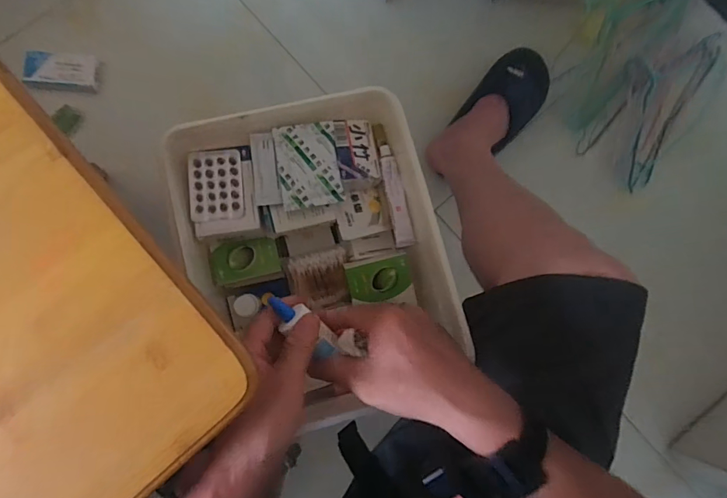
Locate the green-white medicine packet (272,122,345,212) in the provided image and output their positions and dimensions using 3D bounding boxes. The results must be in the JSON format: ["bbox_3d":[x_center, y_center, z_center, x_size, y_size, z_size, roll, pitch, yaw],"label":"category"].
[{"bbox_3d":[-0.061,-0.094,0.480,0.067,0.011,0.095,-9,84,-5],"label":"green-white medicine packet"}]

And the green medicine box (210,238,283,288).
[{"bbox_3d":[-0.143,0.015,0.525,0.079,0.018,0.053,-9,84,-5],"label":"green medicine box"}]

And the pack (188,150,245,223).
[{"bbox_3d":[-0.164,-0.071,0.480,0.056,0.006,0.079,-5,83,-5],"label":"pack"}]

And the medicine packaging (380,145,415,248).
[{"bbox_3d":[0.040,-0.064,0.512,0.023,0.013,0.122,-10,84,-6],"label":"medicine packaging"}]

